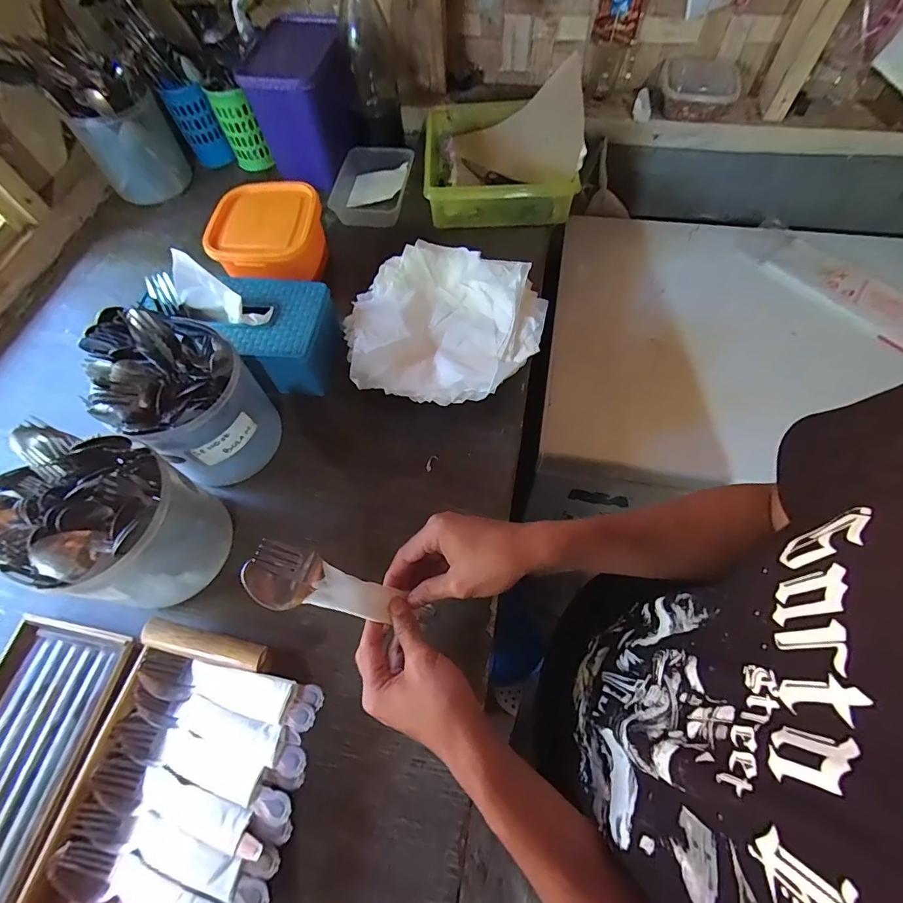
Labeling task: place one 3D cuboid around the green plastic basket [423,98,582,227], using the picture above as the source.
[{"bbox_3d":[0.075,-0.476,0.731,0.229,0.098,0.241,0,62,2],"label":"green plastic basket"}]

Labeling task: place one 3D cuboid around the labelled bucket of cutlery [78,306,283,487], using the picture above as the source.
[{"bbox_3d":[-0.273,-0.043,0.470,0.125,0.183,0.136,-1,63,2],"label":"labelled bucket of cutlery"}]

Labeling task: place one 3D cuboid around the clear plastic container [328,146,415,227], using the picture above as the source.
[{"bbox_3d":[-0.137,-0.455,0.747,0.119,0.050,0.157,7,63,6],"label":"clear plastic container"}]

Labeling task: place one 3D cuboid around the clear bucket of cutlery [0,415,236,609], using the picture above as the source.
[{"bbox_3d":[-0.319,0.070,0.424,0.150,0.169,0.121,14,64,9],"label":"clear bucket of cutlery"}]

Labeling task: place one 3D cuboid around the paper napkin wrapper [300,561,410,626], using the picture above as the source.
[{"bbox_3d":[-0.081,0.124,0.379,0.076,0.011,0.032,25,61,-22],"label":"paper napkin wrapper"}]

